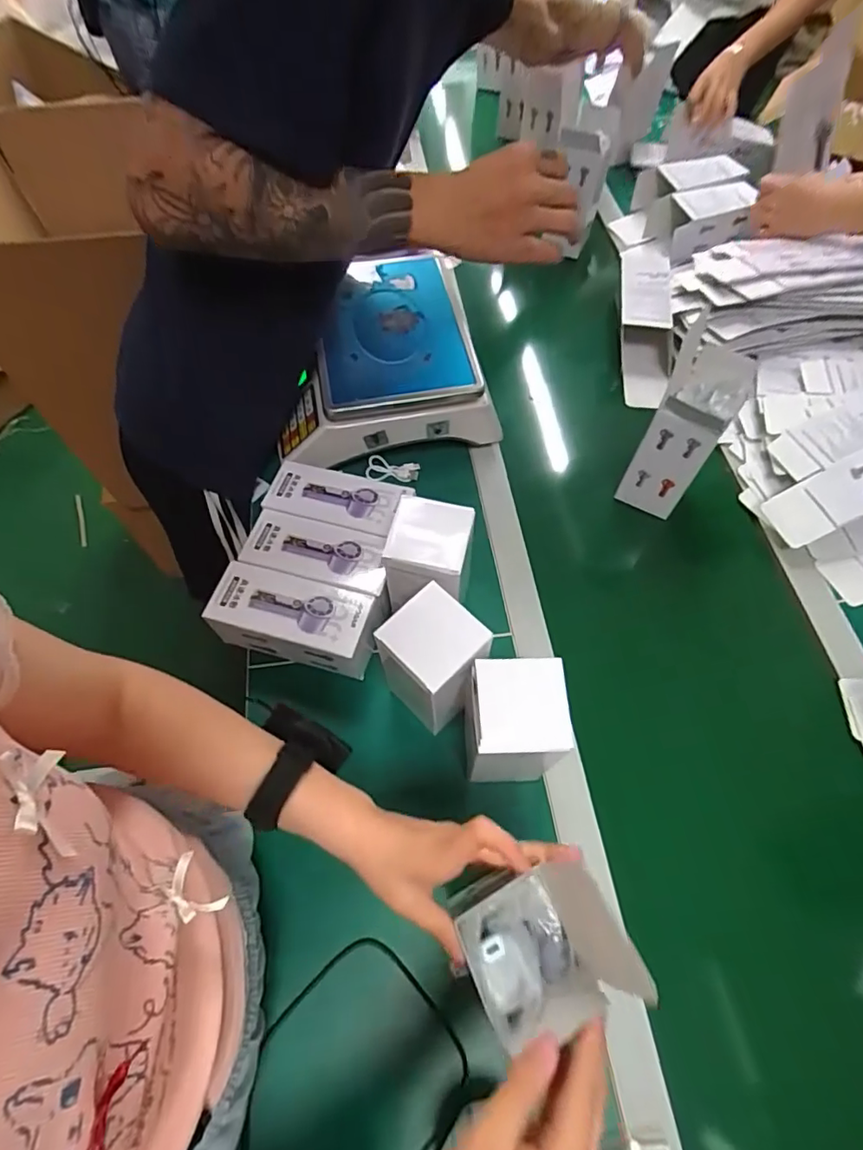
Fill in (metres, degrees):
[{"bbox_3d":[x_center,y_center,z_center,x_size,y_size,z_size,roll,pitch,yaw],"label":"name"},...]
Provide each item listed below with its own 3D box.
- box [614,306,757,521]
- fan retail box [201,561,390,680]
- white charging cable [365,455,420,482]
[{"bbox_3d":[0.294,-0.165,0.641,0.074,0.189,0.099,28,63,12],"label":"box"},{"bbox_3d":[-0.143,0.051,0.582,0.171,0.063,0.074,14,61,5],"label":"fan retail box"},{"bbox_3d":[-0.052,-0.141,0.717,0.069,0.027,0.022,-1,61,-3],"label":"white charging cable"}]

